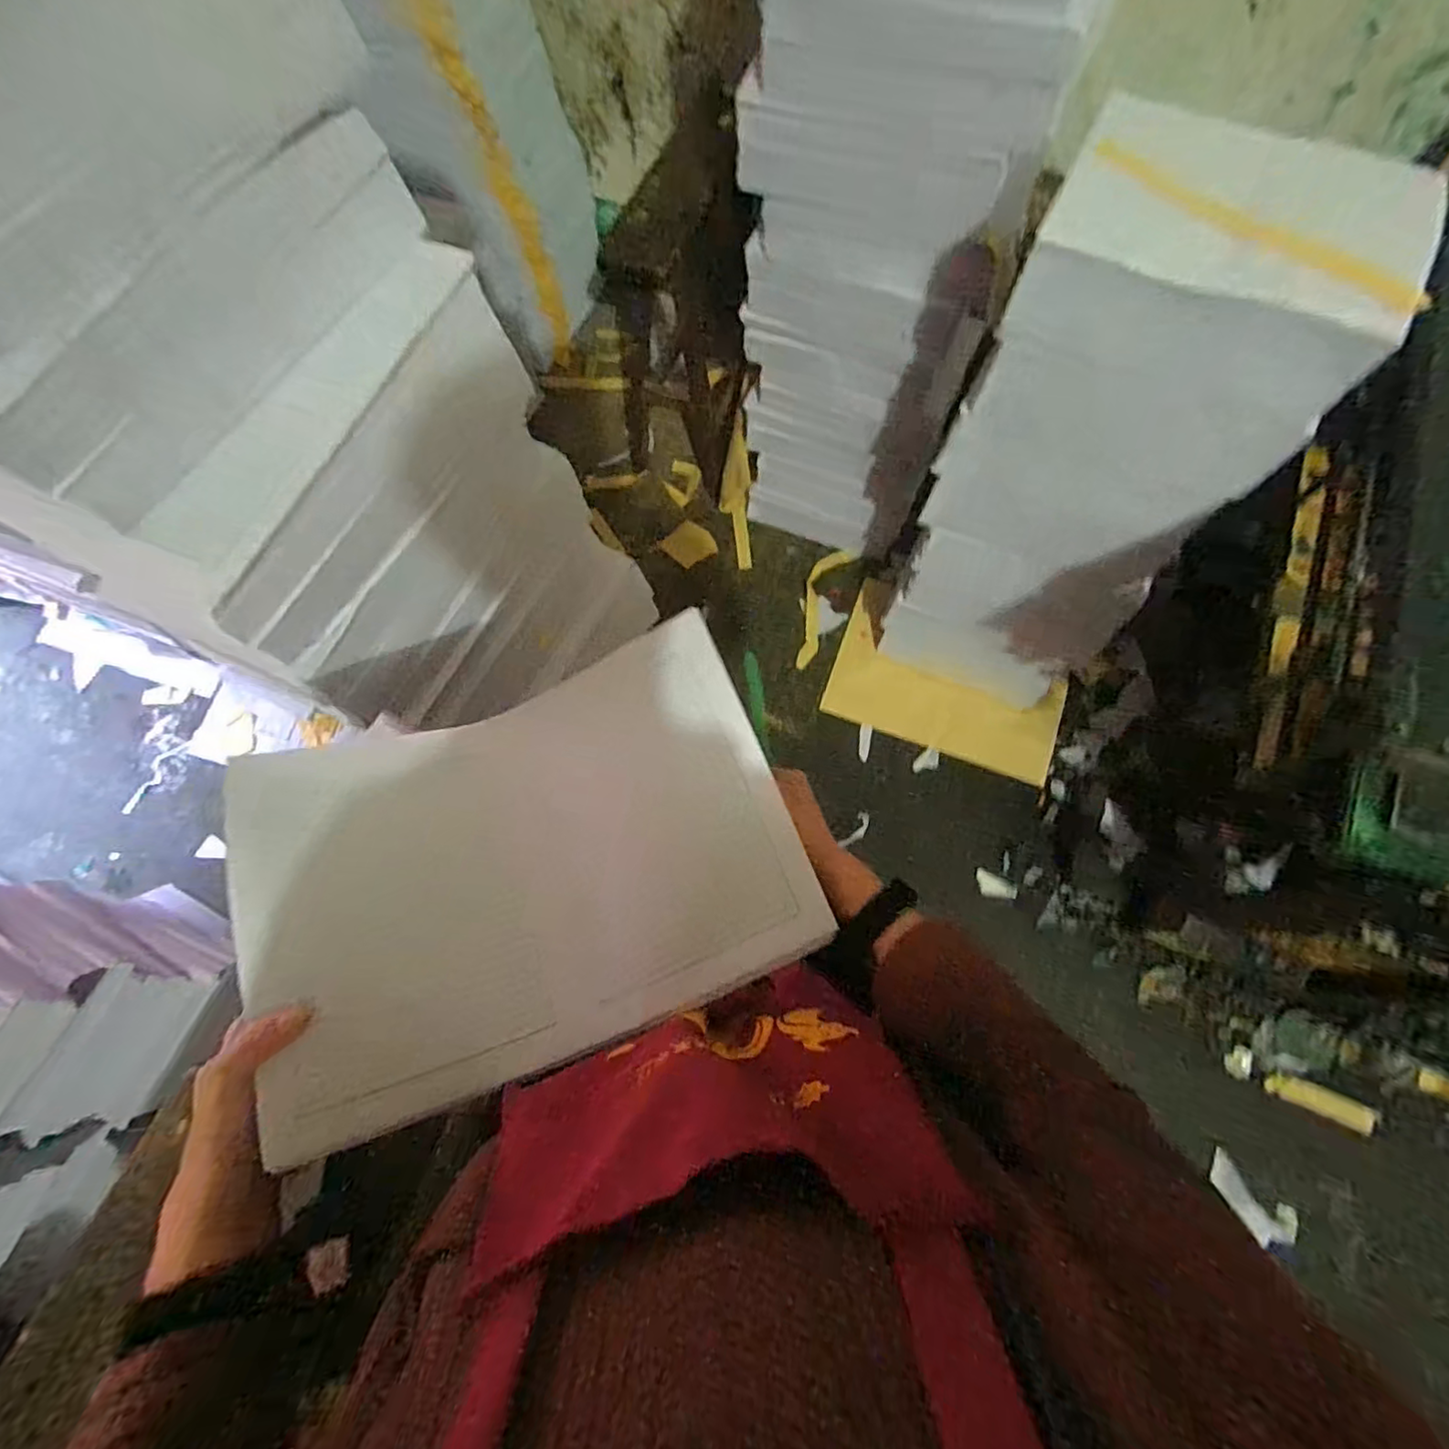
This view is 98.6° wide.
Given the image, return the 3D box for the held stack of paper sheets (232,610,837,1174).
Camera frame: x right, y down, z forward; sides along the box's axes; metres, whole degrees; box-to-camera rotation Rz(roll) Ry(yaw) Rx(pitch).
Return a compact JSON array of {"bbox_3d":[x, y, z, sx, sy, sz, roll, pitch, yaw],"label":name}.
[{"bbox_3d":[-0.134,0.087,0.418,0.346,0.064,0.255,-22,73,-5],"label":"held stack of paper sheets"}]

